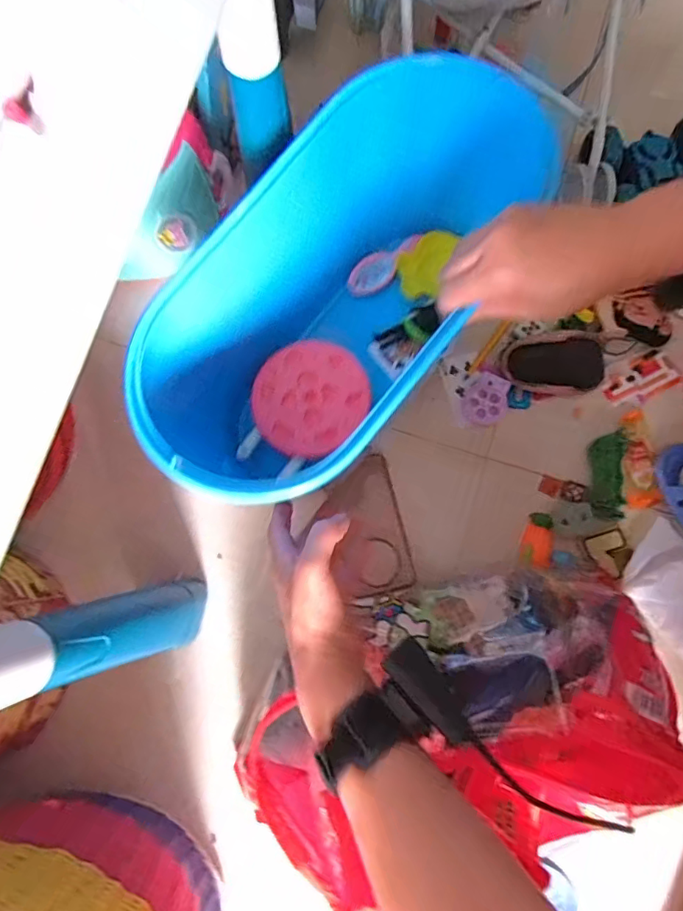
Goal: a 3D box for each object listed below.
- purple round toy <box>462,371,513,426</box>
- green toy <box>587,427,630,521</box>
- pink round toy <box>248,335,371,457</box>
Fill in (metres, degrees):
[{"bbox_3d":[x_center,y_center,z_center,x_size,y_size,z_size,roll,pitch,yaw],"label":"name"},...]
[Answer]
[{"bbox_3d":[0.184,-0.069,0.653,0.052,0.020,0.068,31,79,6],"label":"purple round toy"},{"bbox_3d":[0.325,0.023,0.633,0.045,0.017,0.108,7,78,1],"label":"green toy"},{"bbox_3d":[-0.033,-0.062,0.534,0.112,0.010,0.122,0,78,-1],"label":"pink round toy"}]

